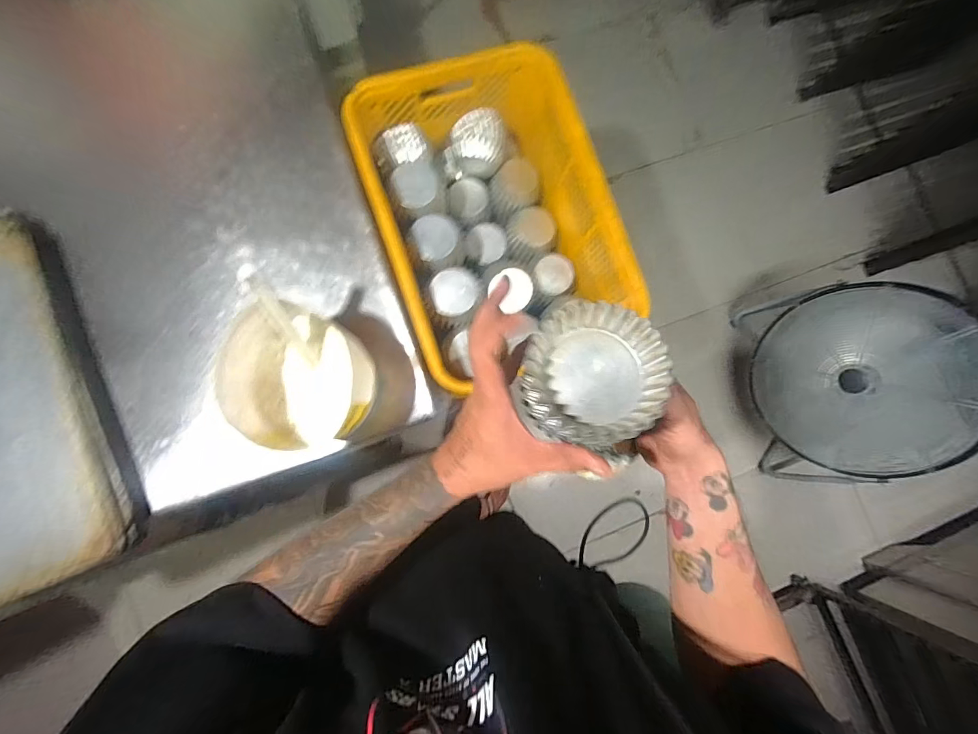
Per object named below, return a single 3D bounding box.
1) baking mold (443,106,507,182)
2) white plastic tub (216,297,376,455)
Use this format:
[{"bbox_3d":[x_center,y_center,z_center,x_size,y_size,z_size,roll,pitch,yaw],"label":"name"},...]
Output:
[{"bbox_3d":[-0.025,-0.437,0.819,0.115,0.098,0.095,16,83,-3],"label":"baking mold"},{"bbox_3d":[-0.239,0.020,0.524,0.163,0.117,0.163,29,82,-1],"label":"white plastic tub"}]

